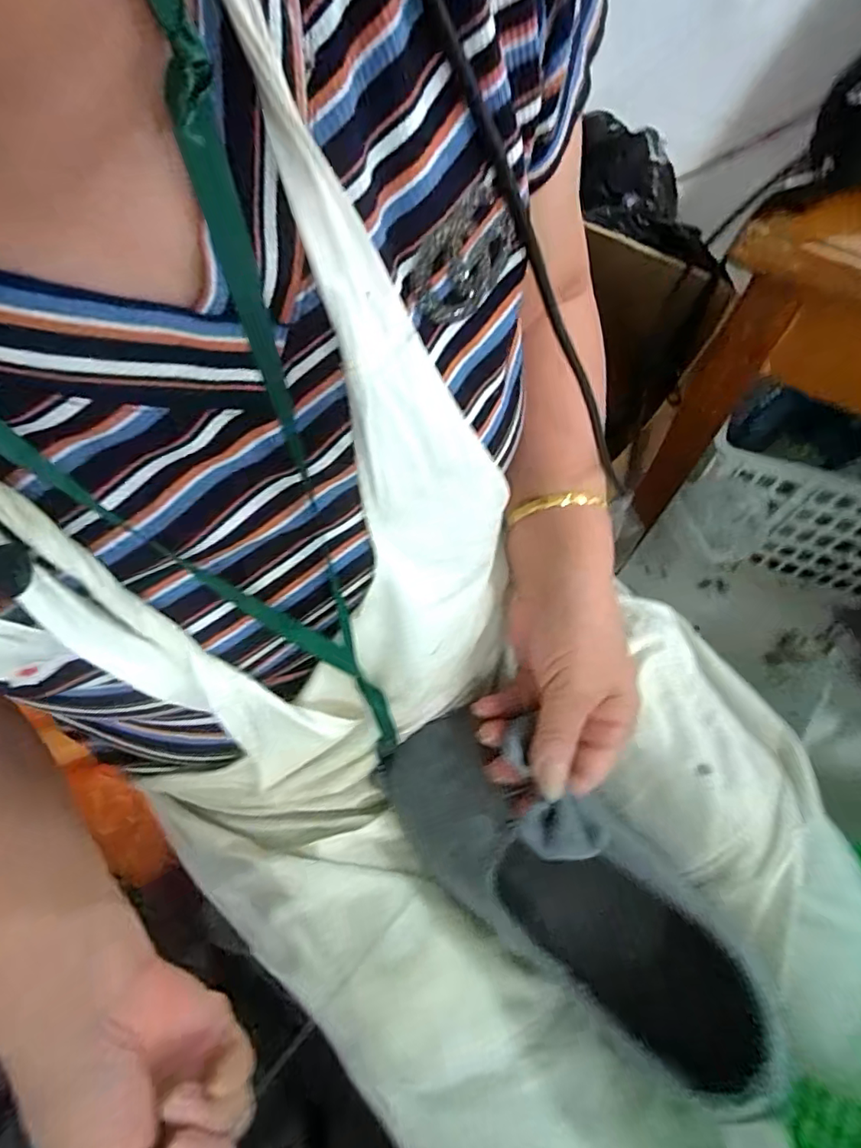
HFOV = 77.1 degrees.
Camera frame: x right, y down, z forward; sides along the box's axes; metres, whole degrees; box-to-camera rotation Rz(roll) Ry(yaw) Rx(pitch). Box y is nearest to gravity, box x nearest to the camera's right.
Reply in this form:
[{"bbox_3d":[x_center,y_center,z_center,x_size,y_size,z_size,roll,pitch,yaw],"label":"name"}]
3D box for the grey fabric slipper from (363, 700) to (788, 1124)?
[{"bbox_3d":[0.066,0.158,0.288,0.215,0.052,0.081,33,70,21],"label":"grey fabric slipper"}]

